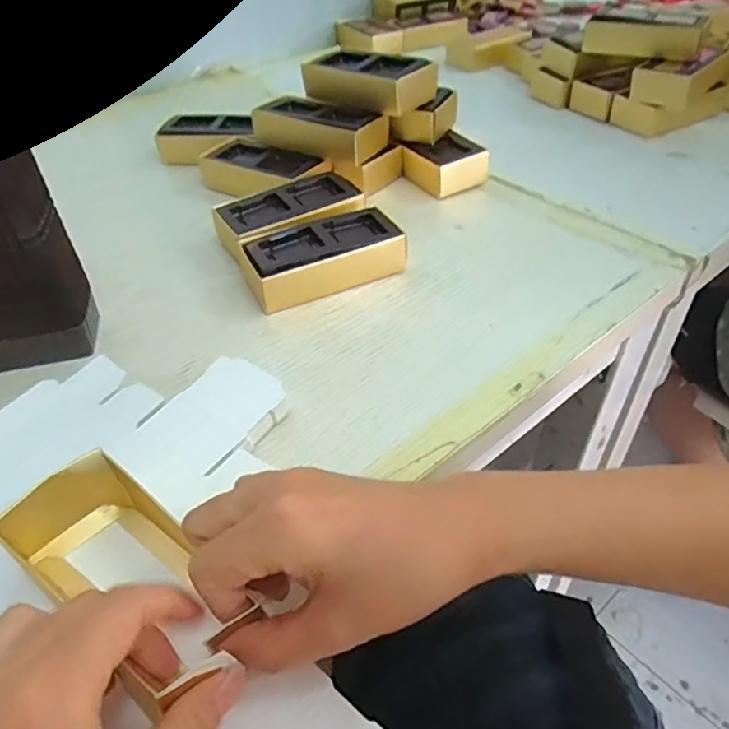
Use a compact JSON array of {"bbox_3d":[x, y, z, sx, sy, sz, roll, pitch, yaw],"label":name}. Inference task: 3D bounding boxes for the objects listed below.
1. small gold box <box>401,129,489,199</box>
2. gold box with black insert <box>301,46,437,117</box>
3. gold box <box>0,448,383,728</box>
[{"bbox_3d":[0.075,-0.187,0.544,0.052,0.034,0.062,-26,47,-23],"label":"small gold box"},{"bbox_3d":[0.003,-0.259,0.530,0.118,0.033,0.059,23,48,26],"label":"gold box with black insert"},{"bbox_3d":[-0.070,0.106,0.229,0.182,0.031,0.056,34,54,29],"label":"gold box"}]

